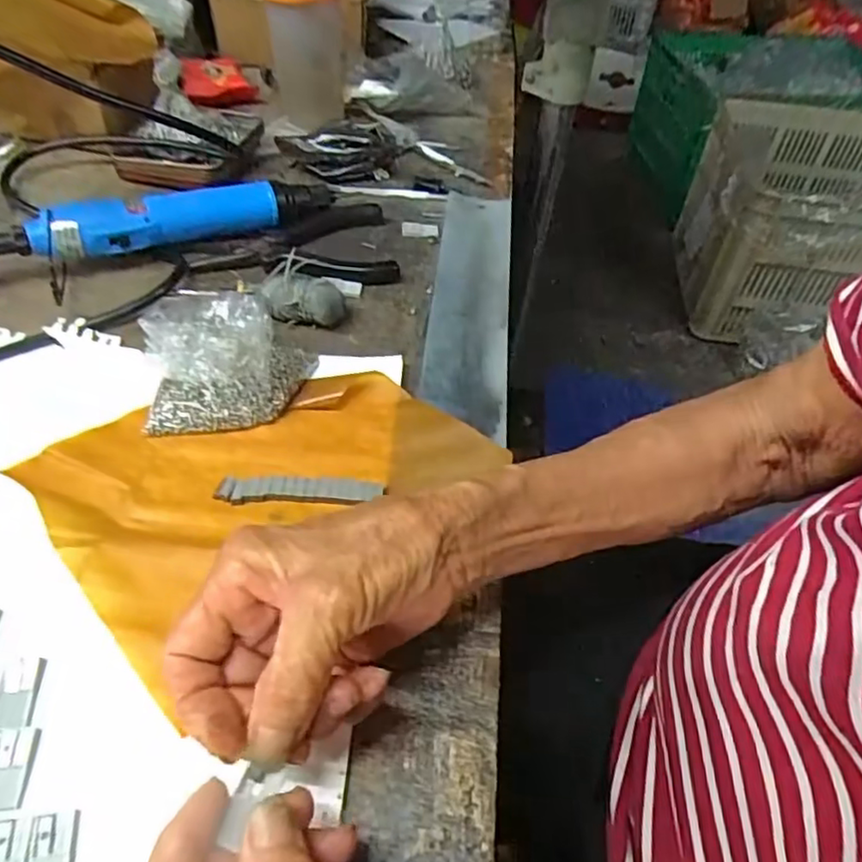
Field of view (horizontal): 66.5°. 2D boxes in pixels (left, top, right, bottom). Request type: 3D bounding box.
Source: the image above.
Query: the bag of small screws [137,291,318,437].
[{"bbox_3d":[-0.118,-0.047,0.376,0.091,0.047,0.080,-4,48,-9],"label":"bag of small screws"}]

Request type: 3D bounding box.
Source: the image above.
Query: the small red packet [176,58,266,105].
[{"bbox_3d":[-0.219,-0.357,0.671,0.069,0.020,0.090,-17,50,-20],"label":"small red packet"}]

